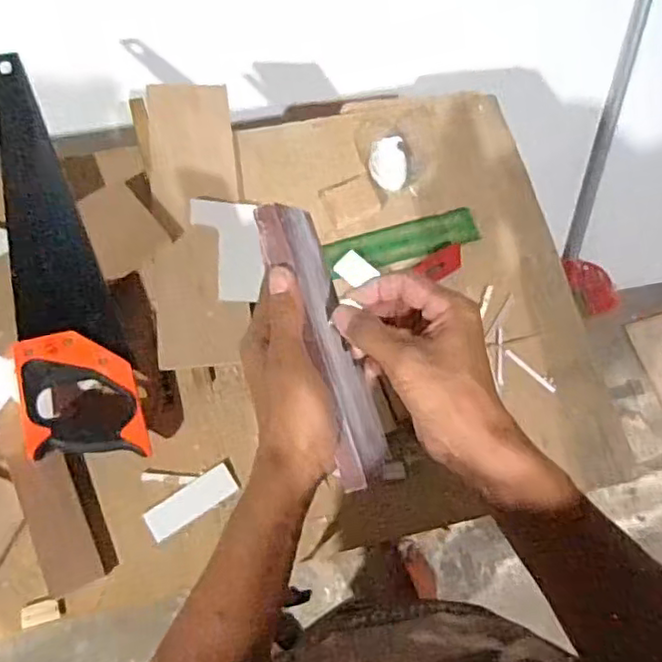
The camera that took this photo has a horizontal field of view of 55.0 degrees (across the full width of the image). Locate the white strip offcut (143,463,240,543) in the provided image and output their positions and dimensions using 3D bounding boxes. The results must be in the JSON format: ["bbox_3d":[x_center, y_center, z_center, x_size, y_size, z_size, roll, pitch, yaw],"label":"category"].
[{"bbox_3d":[-0.140,0.172,0.641,0.093,0.004,0.031,-31,87,-19],"label":"white strip offcut"}]

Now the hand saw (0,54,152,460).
[{"bbox_3d":[-0.305,-0.100,0.696,0.107,0.042,0.503,-16,71,-8],"label":"hand saw"}]

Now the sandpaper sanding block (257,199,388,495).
[{"bbox_3d":[-0.003,0.007,0.421,0.012,0.075,0.183,-19,90,20],"label":"sandpaper sanding block"}]

